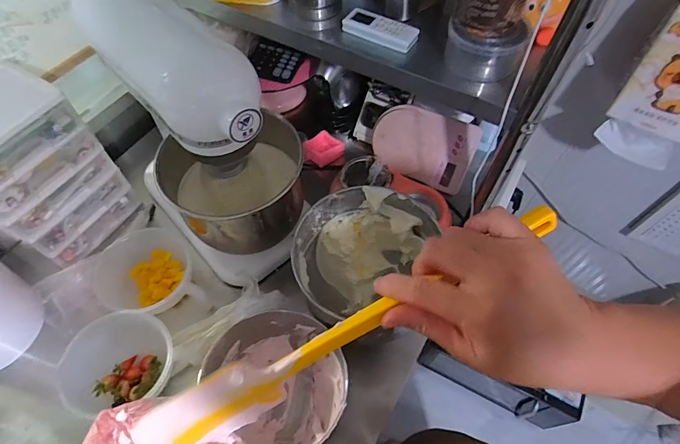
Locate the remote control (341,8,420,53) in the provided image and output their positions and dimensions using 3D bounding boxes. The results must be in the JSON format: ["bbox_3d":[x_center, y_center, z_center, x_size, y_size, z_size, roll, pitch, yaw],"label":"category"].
[{"bbox_3d":[0.066,-0.314,0.659,0.124,0.022,0.043,28,62,16],"label":"remote control"}]

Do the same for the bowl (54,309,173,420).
[{"bbox_3d":[-0.340,0.224,0.641,0.159,0.075,0.143,-13,59,-9],"label":"bowl"}]

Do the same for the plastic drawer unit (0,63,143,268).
[{"bbox_3d":[-0.530,-0.081,0.706,0.139,0.292,0.196,27,61,15],"label":"plastic drawer unit"}]

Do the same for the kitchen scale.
[{"bbox_3d":[0.169,-0.156,0.840,0.212,0.151,0.031,24,37,9],"label":"kitchen scale"}]

